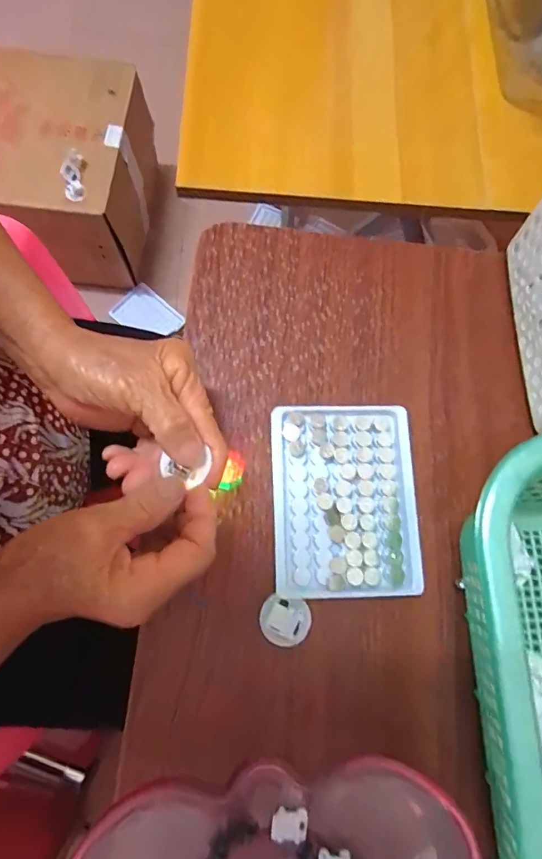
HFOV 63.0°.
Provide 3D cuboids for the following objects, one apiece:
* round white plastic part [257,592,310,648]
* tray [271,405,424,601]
[{"bbox_3d":[0.009,0.126,0.287,0.033,0.013,0.029,13,75,1],"label":"round white plastic part"},{"bbox_3d":[0.051,0.047,0.307,0.097,0.008,0.129,-1,76,0],"label":"tray"}]

